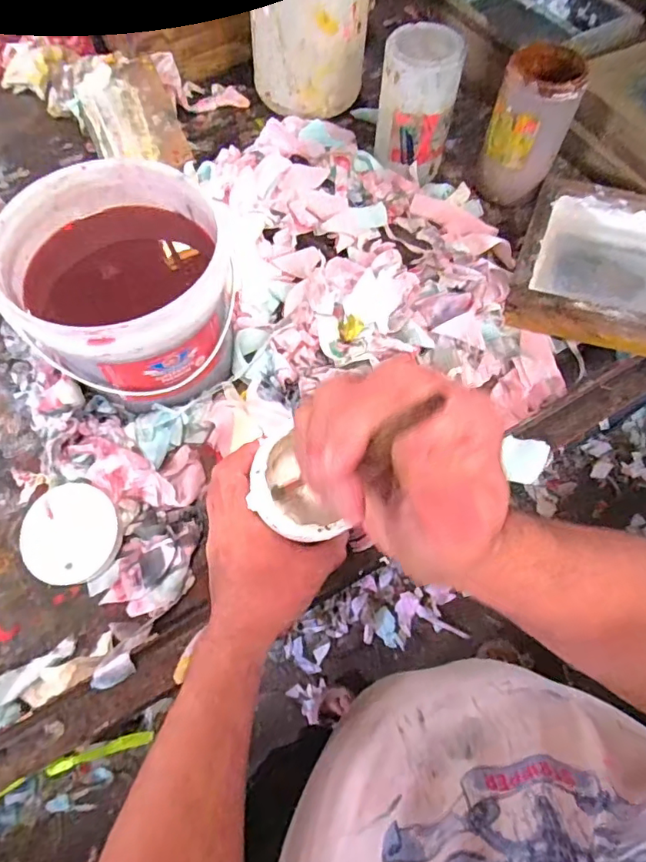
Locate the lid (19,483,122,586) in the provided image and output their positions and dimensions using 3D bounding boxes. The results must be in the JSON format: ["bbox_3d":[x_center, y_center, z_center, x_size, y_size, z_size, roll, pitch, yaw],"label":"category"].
[{"bbox_3d":[-0.245,0.098,0.517,0.094,0.012,0.091,1,73,-2],"label":"lid"}]

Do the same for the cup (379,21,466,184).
[{"bbox_3d":[0.119,-0.415,0.703,0.090,0.173,0.084,1,64,-1],"label":"cup"}]

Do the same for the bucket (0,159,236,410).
[{"bbox_3d":[-0.192,-0.126,0.543,0.193,0.185,0.191,1,64,-1],"label":"bucket"}]

